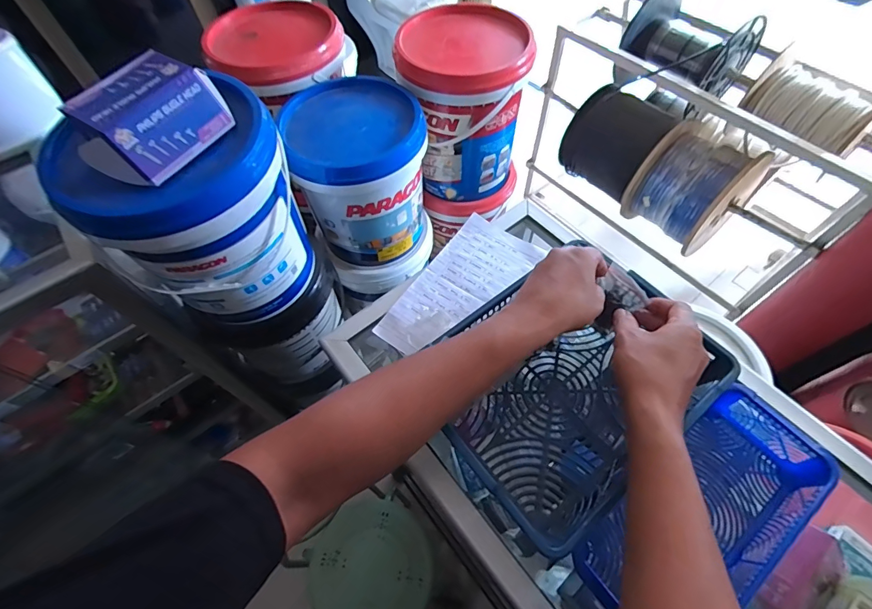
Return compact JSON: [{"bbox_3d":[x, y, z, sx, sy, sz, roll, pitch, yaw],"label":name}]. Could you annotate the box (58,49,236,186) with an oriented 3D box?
[{"bbox_3d":[-0.352,-0.237,0.517,0.097,0.078,0.154,27,63,18],"label":"box"}]

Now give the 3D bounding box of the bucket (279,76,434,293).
[{"bbox_3d":[-0.156,-0.268,0.935,0.273,0.344,0.260,-20,60,-9],"label":"bucket"}]

